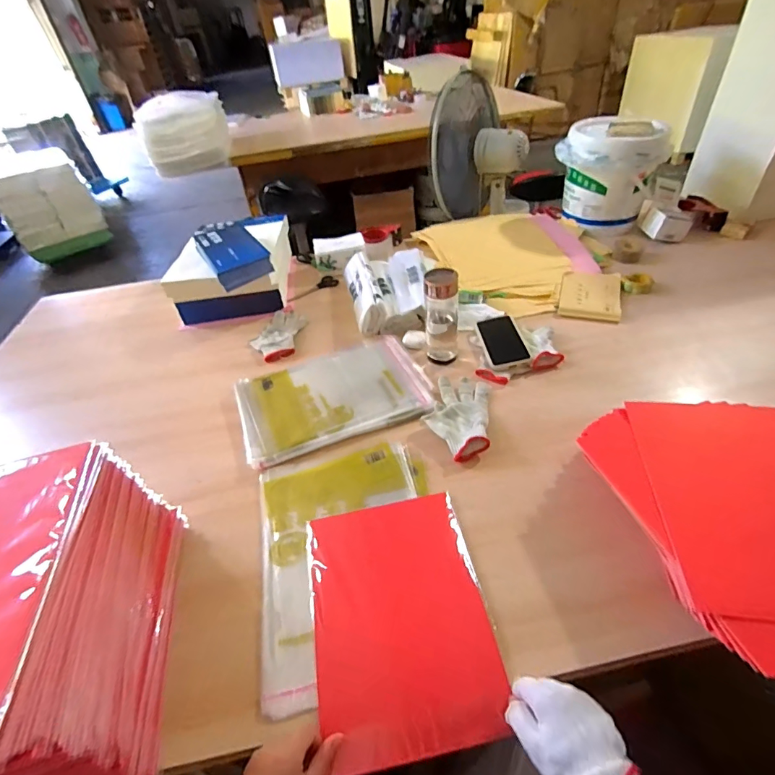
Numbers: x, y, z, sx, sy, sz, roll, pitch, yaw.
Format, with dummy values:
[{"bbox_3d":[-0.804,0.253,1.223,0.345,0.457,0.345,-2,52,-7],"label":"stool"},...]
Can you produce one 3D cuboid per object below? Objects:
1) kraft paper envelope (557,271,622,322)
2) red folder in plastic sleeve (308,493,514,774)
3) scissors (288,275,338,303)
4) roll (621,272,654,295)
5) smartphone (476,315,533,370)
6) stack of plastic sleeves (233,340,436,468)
[{"bbox_3d":[0.482,-0.219,1.023,0.131,0.020,0.189,10,44,18],"label":"kraft paper envelope"},{"bbox_3d":[0.015,0.276,0.540,0.210,0.017,0.286,-11,45,-4],"label":"red folder in plastic sleeve"},{"bbox_3d":[-0.211,-0.270,1.188,0.157,0.016,0.050,-29,46,-23],"label":"scissors"},{"bbox_3d":[0.608,-0.252,1.047,0.066,0.031,0.066,-4,43,3],"label":"roll"},{"bbox_3d":[0.241,-0.096,0.904,0.082,0.011,0.167,-16,44,7],"label":"smartphone"},{"bbox_3d":[-0.109,0.008,0.852,0.351,0.025,0.257,-18,43,-12],"label":"stack of plastic sleeves"}]

